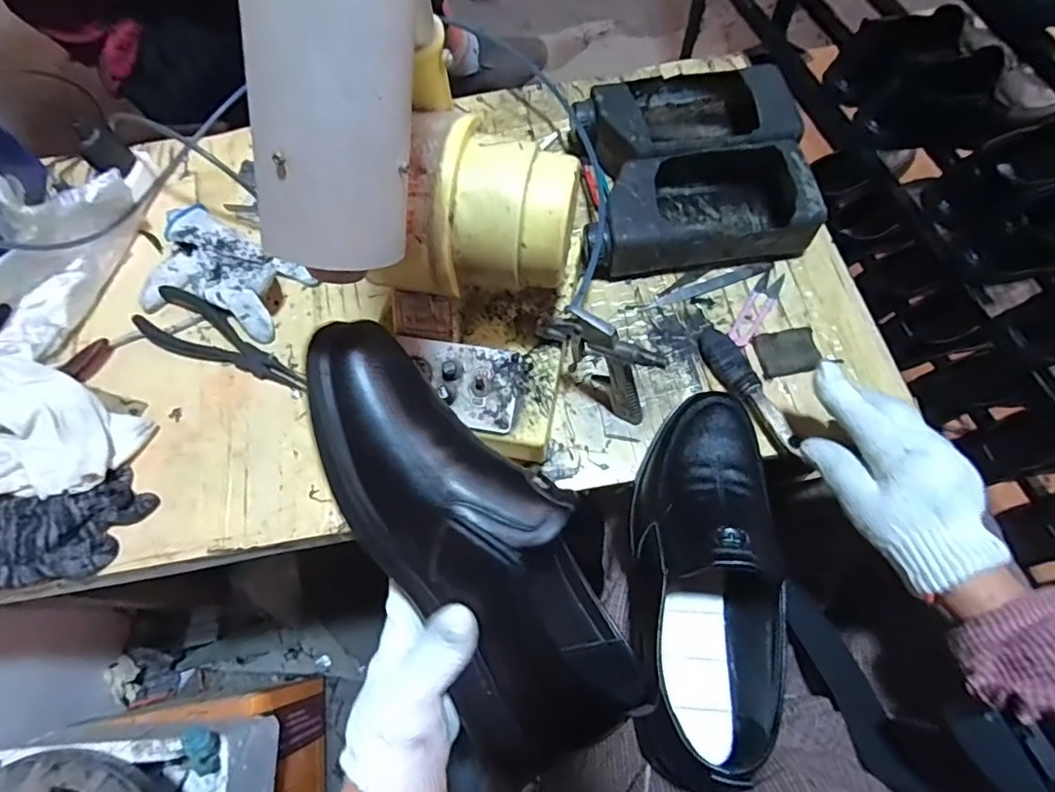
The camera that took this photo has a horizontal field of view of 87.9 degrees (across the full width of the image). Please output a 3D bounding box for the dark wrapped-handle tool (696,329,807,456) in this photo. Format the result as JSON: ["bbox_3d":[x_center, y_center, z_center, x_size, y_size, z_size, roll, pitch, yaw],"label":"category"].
[{"bbox_3d":[0.197,-0.008,0.494,0.029,0.026,0.134,-22,69,-6],"label":"dark wrapped-handle tool"}]

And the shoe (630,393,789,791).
[{"bbox_3d":[0.130,0.121,0.406,0.090,0.097,0.256,5,69,4],"label":"shoe"}]

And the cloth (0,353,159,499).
[{"bbox_3d":[-0.439,0.043,0.473,0.164,0.053,0.141,20,72,-7],"label":"cloth"}]

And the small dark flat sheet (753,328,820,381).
[{"bbox_3d":[0.244,-0.041,0.514,0.055,0.009,0.043,-12,69,-2],"label":"small dark flat sheet"}]

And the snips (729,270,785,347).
[{"bbox_3d":[0.226,-0.084,0.535,0.024,0.007,0.095,30,73,13],"label":"snips"}]

